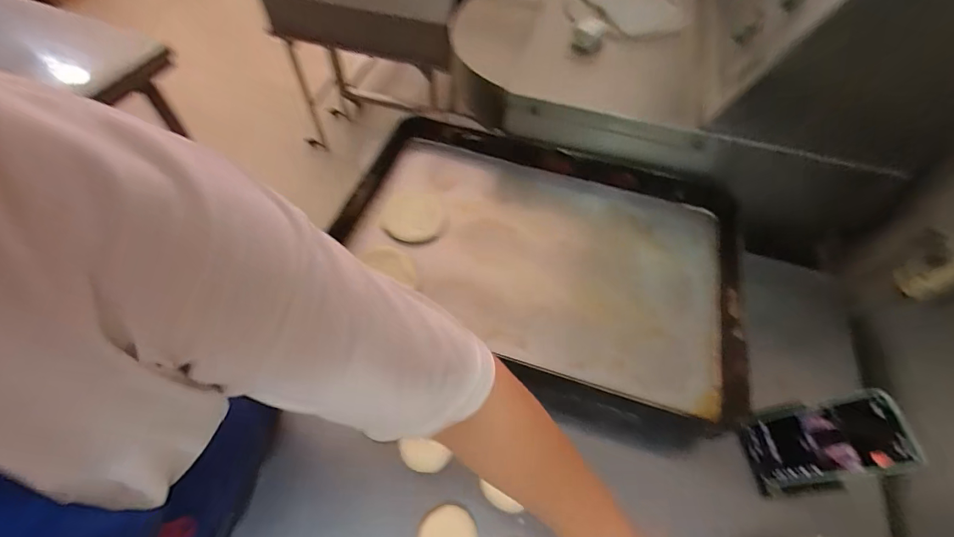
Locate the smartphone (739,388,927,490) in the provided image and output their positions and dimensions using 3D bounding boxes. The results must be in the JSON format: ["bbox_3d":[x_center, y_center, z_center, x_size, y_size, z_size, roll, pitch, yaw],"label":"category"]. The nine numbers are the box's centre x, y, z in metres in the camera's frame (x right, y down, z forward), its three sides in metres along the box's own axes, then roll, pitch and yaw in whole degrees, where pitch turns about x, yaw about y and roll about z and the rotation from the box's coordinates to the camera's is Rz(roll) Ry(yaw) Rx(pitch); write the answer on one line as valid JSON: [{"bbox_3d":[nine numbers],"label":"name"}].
[{"bbox_3d":[0.401,0.206,0.485,0.016,0.169,0.077,10,54,-27],"label":"smartphone"}]

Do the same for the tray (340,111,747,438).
[{"bbox_3d":[0.089,-0.027,0.643,0.601,0.054,0.422,16,57,7],"label":"tray"}]

